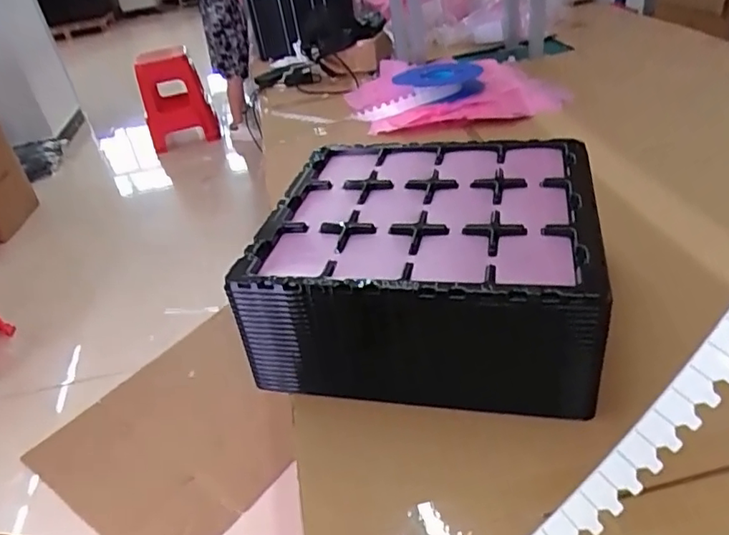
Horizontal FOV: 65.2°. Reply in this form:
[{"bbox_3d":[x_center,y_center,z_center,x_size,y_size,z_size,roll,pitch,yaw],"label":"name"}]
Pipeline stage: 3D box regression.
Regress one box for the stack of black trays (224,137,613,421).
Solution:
[{"bbox_3d":[0.080,-0.012,0.715,0.376,0.157,0.337,0,36,15],"label":"stack of black trays"}]

